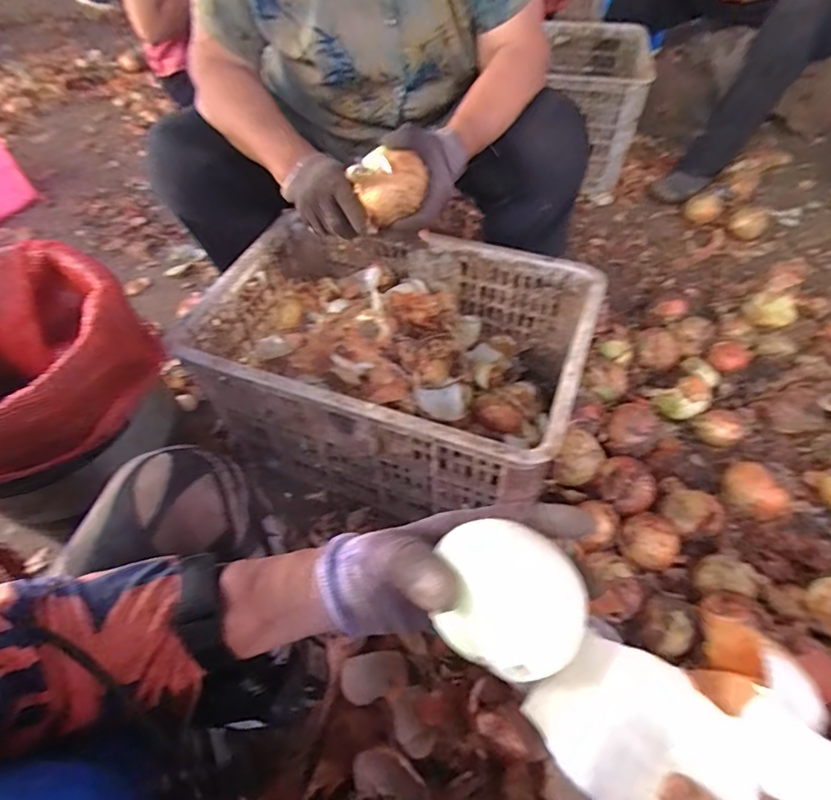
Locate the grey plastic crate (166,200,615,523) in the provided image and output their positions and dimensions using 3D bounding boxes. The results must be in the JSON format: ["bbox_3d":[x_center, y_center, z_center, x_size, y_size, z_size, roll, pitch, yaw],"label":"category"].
[{"bbox_3d":[-0.029,-0.057,0.776,0.524,0.250,0.358,16,56,13],"label":"grey plastic crate"}]

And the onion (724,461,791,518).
[{"bbox_3d":[0.513,0.144,0.755,0.068,0.067,0.089,-25,57,-15],"label":"onion"}]

